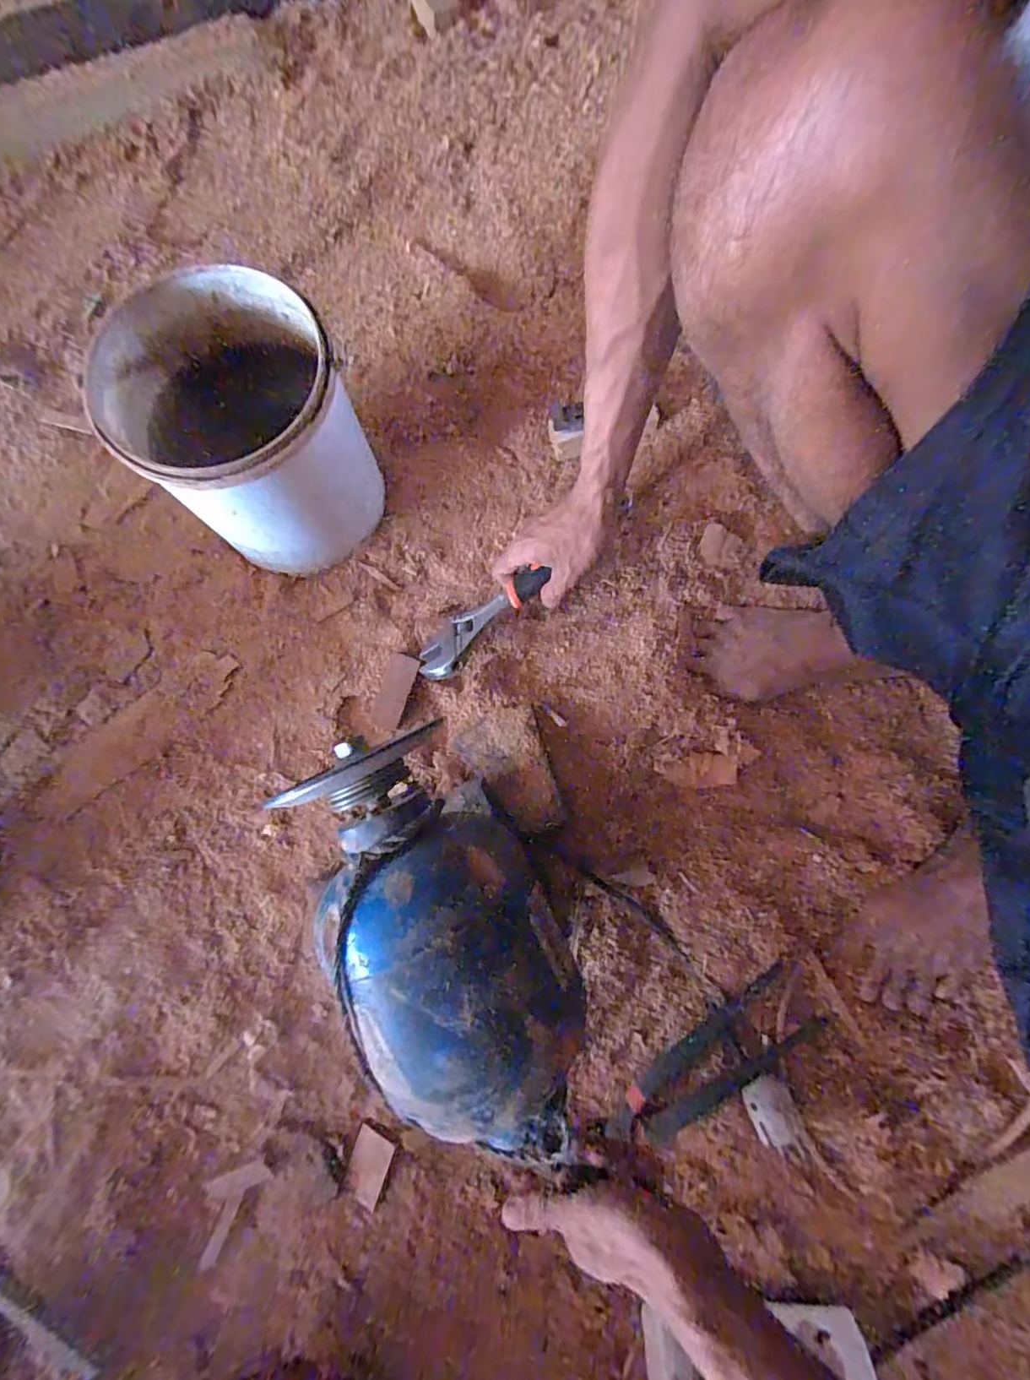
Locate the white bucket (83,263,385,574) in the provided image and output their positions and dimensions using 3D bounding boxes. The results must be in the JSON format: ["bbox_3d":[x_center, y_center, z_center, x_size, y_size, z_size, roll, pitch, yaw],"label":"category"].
[{"bbox_3d":[-0.228,-0.221,0.491,0.176,0.186,0.175,0,78,1],"label":"white bucket"}]

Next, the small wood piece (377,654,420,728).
[{"bbox_3d":[-0.116,0.001,0.527,0.030,0.013,0.073,19,94,5],"label":"small wood piece"}]

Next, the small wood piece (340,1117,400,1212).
[{"bbox_3d":[-0.121,0.395,0.453,0.035,0.004,0.054,22,80,5],"label":"small wood piece"}]

